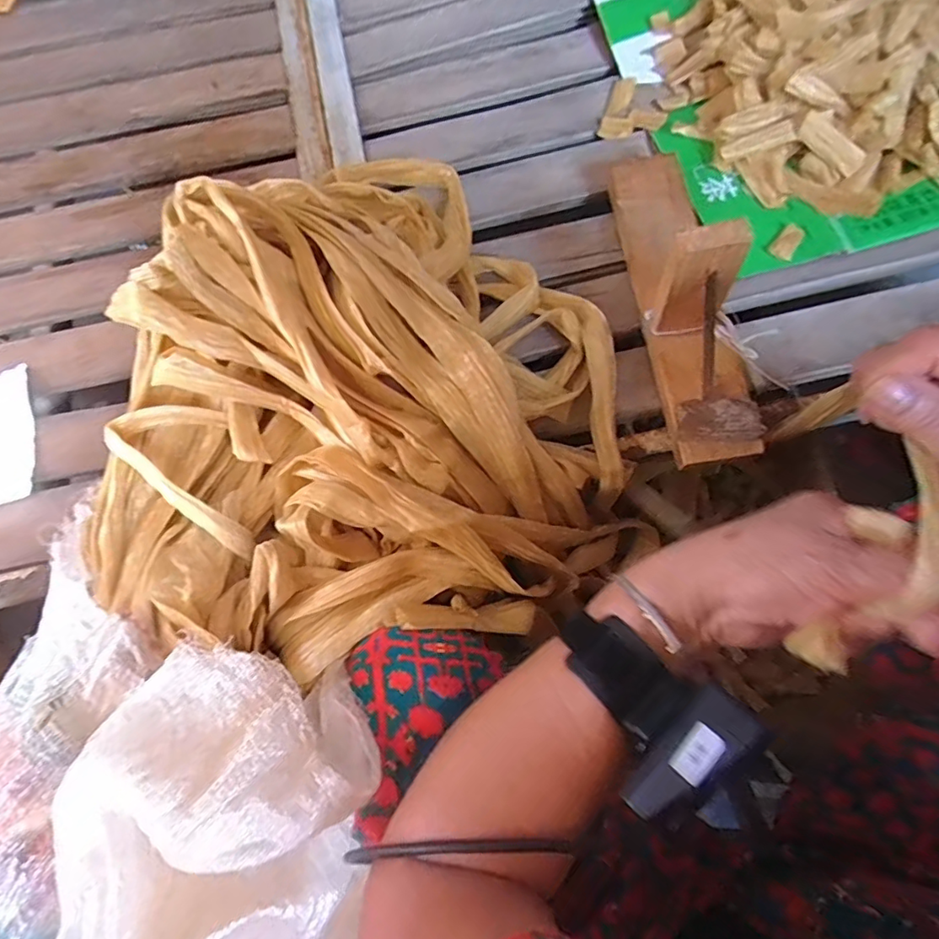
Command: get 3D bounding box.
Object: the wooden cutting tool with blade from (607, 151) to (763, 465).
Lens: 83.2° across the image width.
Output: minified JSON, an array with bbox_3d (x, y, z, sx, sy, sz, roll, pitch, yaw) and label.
[{"bbox_3d":[0.170,-0.151,0.390,0.073,0.125,0.272,-4,74,1],"label":"wooden cutting tool with blade"}]

